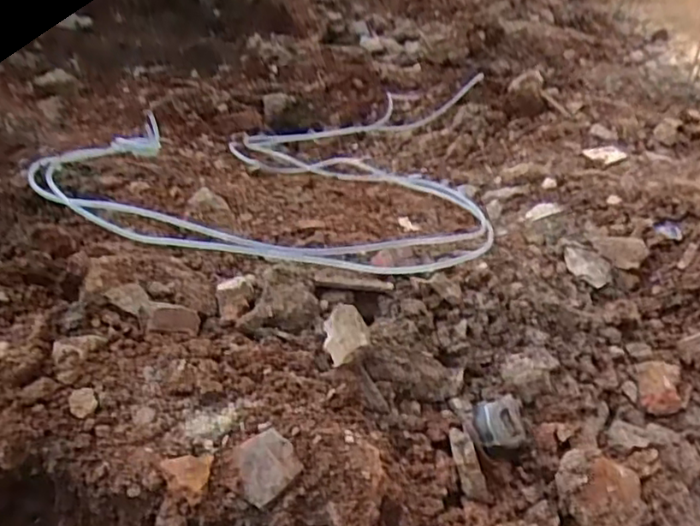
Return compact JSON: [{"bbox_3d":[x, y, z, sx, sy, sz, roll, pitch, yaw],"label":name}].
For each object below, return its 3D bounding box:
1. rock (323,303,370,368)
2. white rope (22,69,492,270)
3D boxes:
[{"bbox_3d":[-0.004,0.083,0.758,0.054,0.037,0.081,0,28,0],"label":"rock"},{"bbox_3d":[-0.098,-0.242,1.435,0.788,0.152,1.304,6,29,10],"label":"white rope"}]

